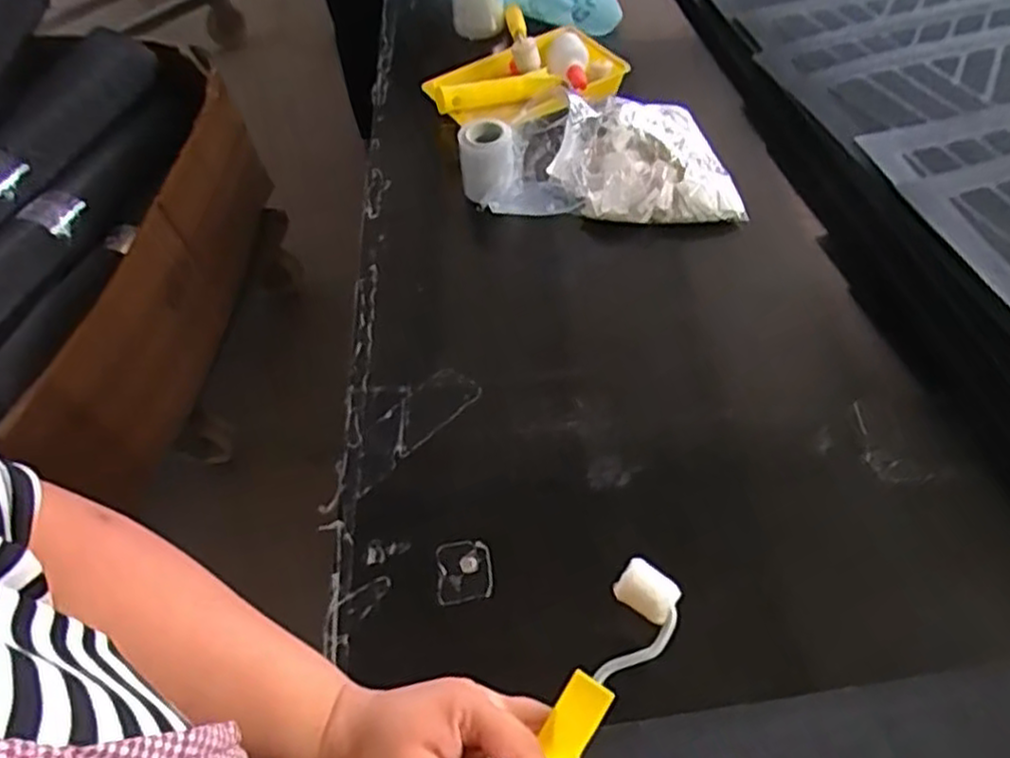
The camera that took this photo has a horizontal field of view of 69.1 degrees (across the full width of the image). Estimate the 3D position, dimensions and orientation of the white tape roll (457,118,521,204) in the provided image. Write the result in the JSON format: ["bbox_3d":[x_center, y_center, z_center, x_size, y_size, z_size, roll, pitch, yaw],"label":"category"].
[{"bbox_3d":[-0.014,-0.209,0.702,0.057,0.052,0.062,-2,53,3],"label":"white tape roll"}]

